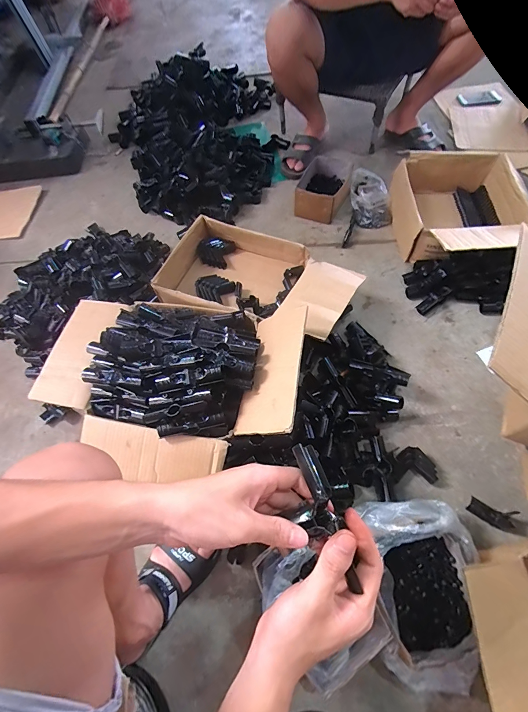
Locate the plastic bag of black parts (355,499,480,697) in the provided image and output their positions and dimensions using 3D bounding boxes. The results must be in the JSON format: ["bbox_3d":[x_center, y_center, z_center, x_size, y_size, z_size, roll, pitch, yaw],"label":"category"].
[{"bbox_3d":[0.273,0.392,0.574,0.170,0.111,0.265,-2,62,3],"label":"plastic bag of black parts"}]

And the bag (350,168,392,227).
[{"bbox_3d":[0.353,-0.535,1.127,0.126,0.053,0.264,4,62,6],"label":"bag"}]

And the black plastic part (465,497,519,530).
[{"bbox_3d":[0.449,0.306,0.650,0.081,0.055,0.030,27,67,17],"label":"black plastic part"}]

